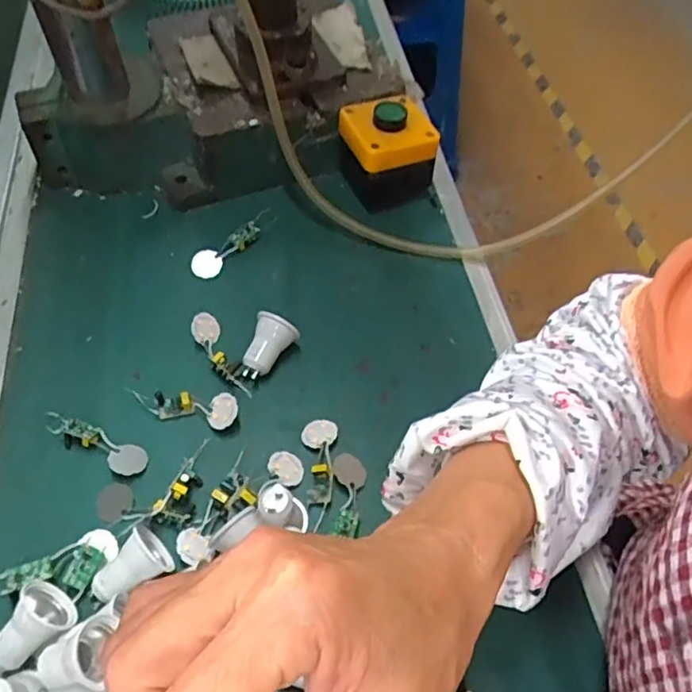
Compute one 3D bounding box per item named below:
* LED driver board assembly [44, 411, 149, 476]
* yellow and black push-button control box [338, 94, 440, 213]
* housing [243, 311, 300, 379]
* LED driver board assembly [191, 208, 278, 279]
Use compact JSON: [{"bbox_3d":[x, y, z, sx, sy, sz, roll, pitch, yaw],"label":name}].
[{"bbox_3d":[-0.169,0.065,0.409,0.078,0.007,0.021,20,58,11],"label":"LED driver board assembly"},{"bbox_3d":[0.038,-0.173,0.536,0.073,0.069,0.070,-17,58,-13],"label":"yellow and black push-button control box"},{"bbox_3d":[-0.055,0.002,0.445,0.030,0.031,0.040,15,57,8],"label":"housing"},{"bbox_3d":[-0.096,-0.092,0.523,0.028,0.009,0.089,33,61,18],"label":"LED driver board assembly"}]

